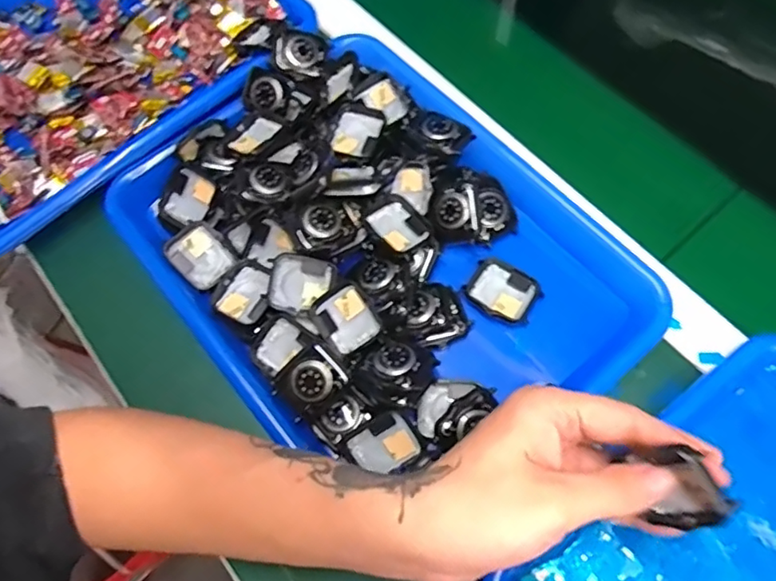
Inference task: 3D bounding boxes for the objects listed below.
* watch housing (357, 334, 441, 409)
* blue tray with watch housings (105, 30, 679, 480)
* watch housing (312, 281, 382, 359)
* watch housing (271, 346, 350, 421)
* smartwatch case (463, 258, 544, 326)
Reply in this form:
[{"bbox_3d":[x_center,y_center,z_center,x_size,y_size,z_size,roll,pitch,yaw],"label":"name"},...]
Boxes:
[{"bbox_3d":[0.006,0.047,0.340,0.040,0.014,0.043,36,74,16],"label":"watch housing"},{"bbox_3d":[-0.010,-0.030,0.383,0.251,0.047,0.333,-41,71,-13],"label":"blue tray with watch housings"},{"bbox_3d":[-0.026,0.018,0.359,0.036,0.007,0.041,-42,80,2],"label":"watch housing"},{"bbox_3d":[-0.047,0.056,0.342,0.040,0.015,0.033,-40,71,-13],"label":"watch housing"},{"bbox_3d":[0.077,0.002,0.380,0.045,0.009,0.037,31,72,15],"label":"smartwatch case"}]

